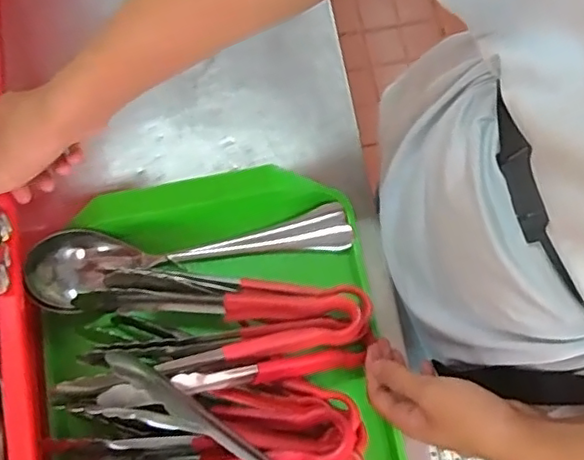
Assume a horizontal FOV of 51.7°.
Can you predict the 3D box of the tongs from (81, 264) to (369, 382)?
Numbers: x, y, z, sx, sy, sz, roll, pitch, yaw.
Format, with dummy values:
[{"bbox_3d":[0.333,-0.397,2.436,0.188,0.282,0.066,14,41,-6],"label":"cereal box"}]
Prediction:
[{"bbox_3d":[-0.057,0.078,0.497,0.236,0.052,0.082,3,76,3],"label":"tongs"}]

